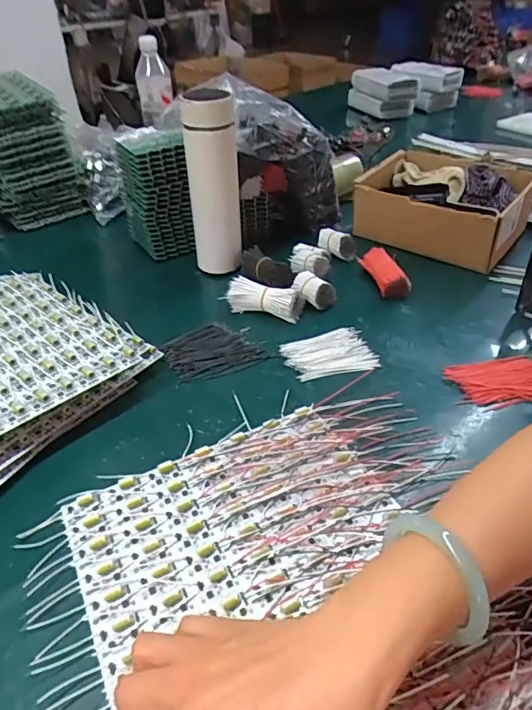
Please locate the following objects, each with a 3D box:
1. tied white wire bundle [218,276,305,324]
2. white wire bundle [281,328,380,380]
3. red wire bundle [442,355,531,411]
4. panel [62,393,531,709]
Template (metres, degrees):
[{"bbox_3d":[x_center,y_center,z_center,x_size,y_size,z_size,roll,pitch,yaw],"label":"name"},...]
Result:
[{"bbox_3d":[-0.005,-0.070,0.623,0.098,0.036,0.032,10,41,14],"label":"tied white wire bundle"},{"bbox_3d":[0.069,-0.004,0.555,0.095,0.011,0.064,-11,40,-12],"label":"white wire bundle"},{"bbox_3d":[0.247,0.026,0.520,0.110,0.011,0.067,-6,39,-5],"label":"red wire bundle"},{"bbox_3d":[0.041,0.148,0.370,0.307,0.009,0.293,-19,42,-20],"label":"panel"}]

